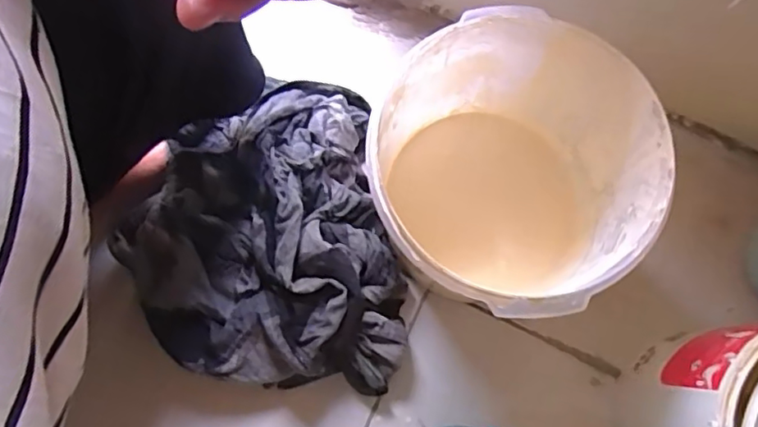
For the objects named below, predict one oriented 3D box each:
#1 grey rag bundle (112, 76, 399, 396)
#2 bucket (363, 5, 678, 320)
[{"bbox_3d":[-0.092,0.014,0.529,0.236,0.087,0.275,3,76,0],"label":"grey rag bundle"},{"bbox_3d":[0.094,-0.019,0.475,0.198,0.186,0.198,0,76,-1],"label":"bucket"}]

